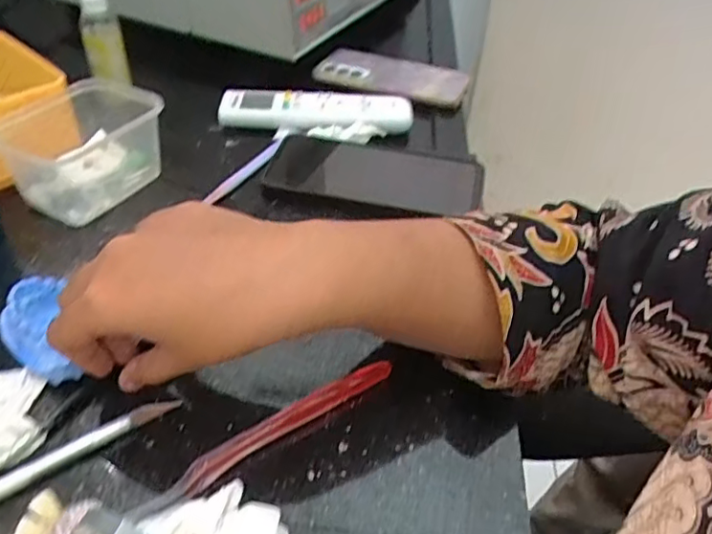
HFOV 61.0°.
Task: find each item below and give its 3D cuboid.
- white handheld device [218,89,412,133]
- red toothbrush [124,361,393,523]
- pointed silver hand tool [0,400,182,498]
[{"bbox_3d":[-0.038,-0.149,0.581,0.181,0.027,0.037,-1,44,0],"label":"white handheld device"},{"bbox_3d":[-0.041,0.081,0.298,0.142,0.012,0.012,-26,50,-28],"label":"red toothbrush"},{"bbox_3d":[-0.147,0.095,0.278,0.137,0.009,0.007,-27,51,-29],"label":"pointed silver hand tool"}]

